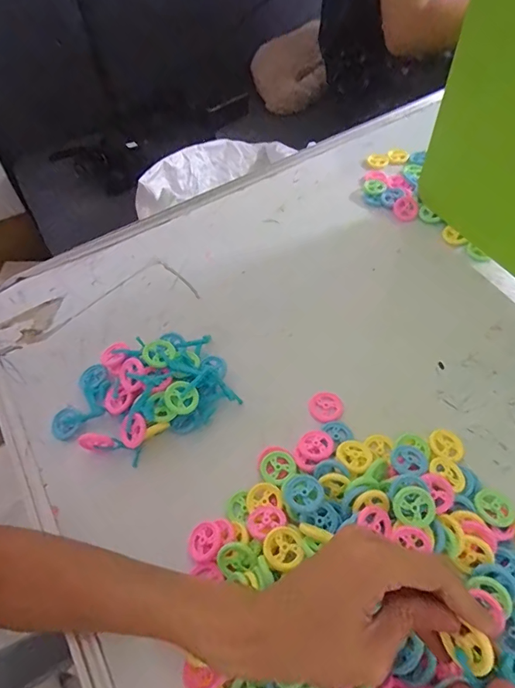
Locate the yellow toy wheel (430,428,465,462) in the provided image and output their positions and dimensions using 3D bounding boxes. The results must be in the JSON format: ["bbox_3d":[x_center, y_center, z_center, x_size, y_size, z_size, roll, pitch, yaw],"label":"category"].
[{"bbox_3d":[0.162,0.087,0.379,0.030,0.011,0.029,-2,55,3],"label":"yellow toy wheel"}]

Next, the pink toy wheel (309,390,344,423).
[{"bbox_3d":[0.062,0.058,0.408,0.029,0.005,0.031,-2,55,3],"label":"pink toy wheel"}]

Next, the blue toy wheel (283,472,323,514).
[{"bbox_3d":[0.036,0.116,0.348,0.029,0.011,0.032,-15,55,-6],"label":"blue toy wheel"}]

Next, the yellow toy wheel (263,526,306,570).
[{"bbox_3d":[0.019,0.148,0.322,0.028,0.012,0.027,-2,55,3],"label":"yellow toy wheel"}]

